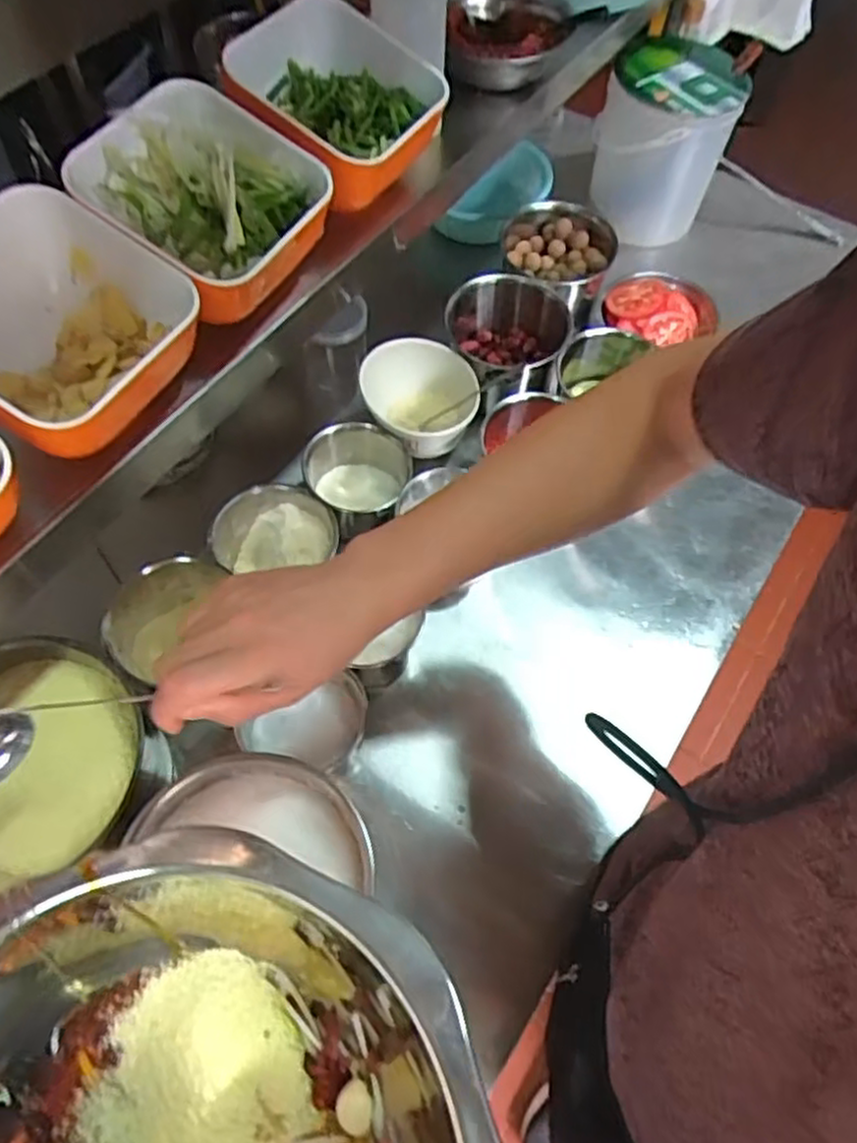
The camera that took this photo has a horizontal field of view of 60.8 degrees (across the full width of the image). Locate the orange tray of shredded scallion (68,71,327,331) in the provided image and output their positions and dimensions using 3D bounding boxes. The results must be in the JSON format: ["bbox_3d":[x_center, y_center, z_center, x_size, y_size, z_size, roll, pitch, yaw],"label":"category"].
[{"bbox_3d":[-0.170,-0.278,0.561,0.147,0.095,0.150,27,65,12],"label":"orange tray of shredded scallion"}]

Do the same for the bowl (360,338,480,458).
[{"bbox_3d":[-0.012,-0.206,0.876,0.141,0.088,0.127,2,62,0],"label":"bowl"}]

